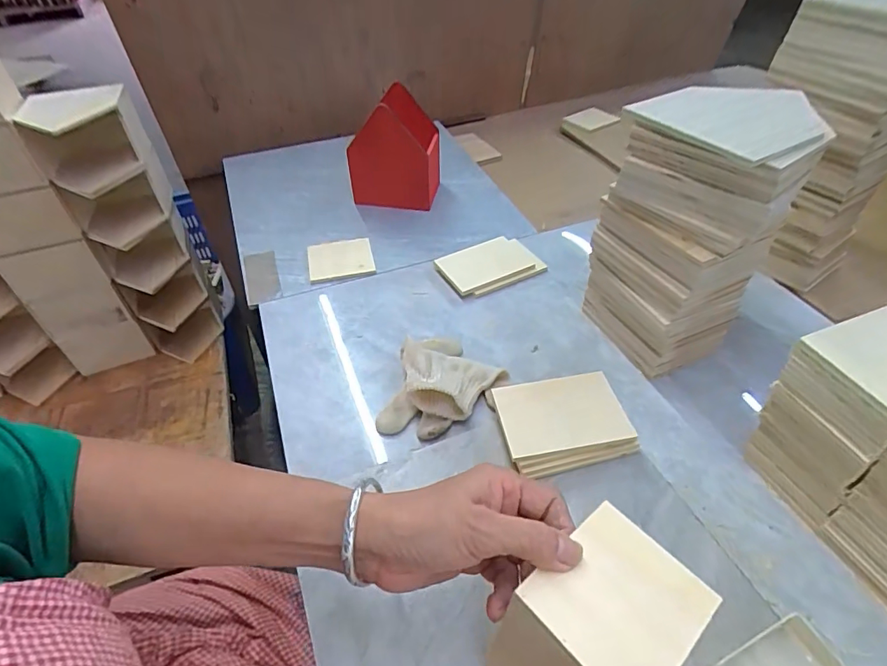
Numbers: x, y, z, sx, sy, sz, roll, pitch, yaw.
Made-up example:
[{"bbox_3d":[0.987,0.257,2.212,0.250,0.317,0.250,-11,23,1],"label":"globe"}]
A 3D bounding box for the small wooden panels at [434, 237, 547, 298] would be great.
[{"bbox_3d":[0.057,-0.088,0.630,0.122,0.017,0.083,-20,48,-18],"label":"small wooden panels"}]

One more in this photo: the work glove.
[{"bbox_3d":[0.002,0.045,0.485,0.108,0.033,0.124,9,46,11],"label":"work glove"}]

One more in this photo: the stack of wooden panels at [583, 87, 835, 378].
[{"bbox_3d":[0.232,-0.091,0.471,0.147,0.242,0.134,-30,51,-25],"label":"stack of wooden panels"}]

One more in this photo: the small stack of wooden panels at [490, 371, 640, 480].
[{"bbox_3d":[0.107,0.080,0.444,0.115,0.035,0.084,-12,46,-10],"label":"small stack of wooden panels"}]

